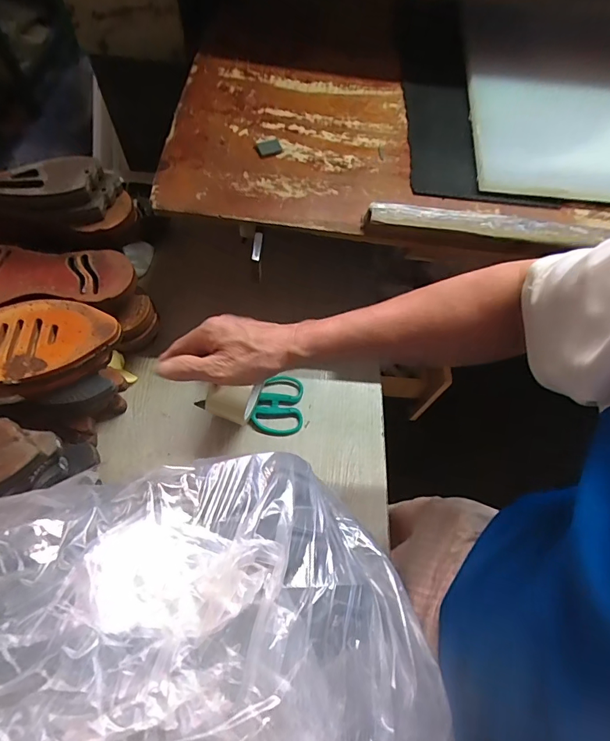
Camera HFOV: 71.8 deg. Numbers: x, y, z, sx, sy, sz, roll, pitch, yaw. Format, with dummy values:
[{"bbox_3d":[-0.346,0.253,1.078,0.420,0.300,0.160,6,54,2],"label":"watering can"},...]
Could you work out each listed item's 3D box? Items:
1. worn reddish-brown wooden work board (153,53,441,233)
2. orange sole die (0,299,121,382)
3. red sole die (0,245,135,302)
[{"bbox_3d":[-0.014,-0.319,0.581,0.326,0.019,0.300,6,65,0],"label":"worn reddish-brown wooden work board"},{"bbox_3d":[-0.364,-0.034,0.470,0.289,0.014,0.099,0,65,-3],"label":"orange sole die"},{"bbox_3d":[-0.367,-0.123,0.540,0.280,0.016,0.091,-4,65,-5],"label":"red sole die"}]

